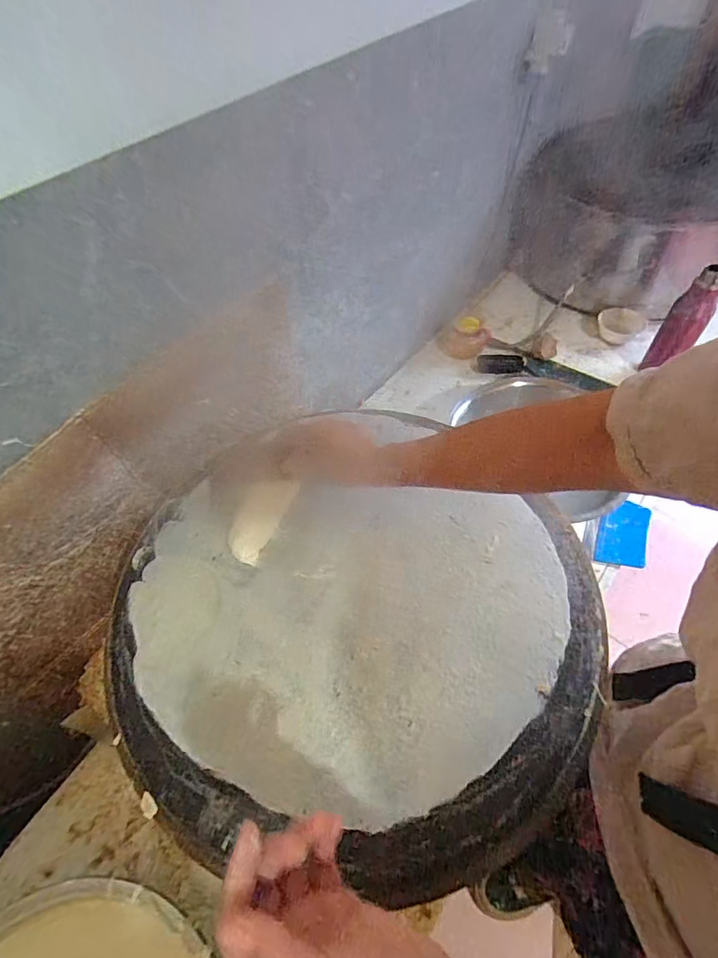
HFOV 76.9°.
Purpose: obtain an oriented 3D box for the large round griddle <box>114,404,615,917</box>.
[{"bbox_3d":[-0.014,0.135,0.505,0.505,0.025,0.487,-2,55,3],"label":"large round griddle"}]

